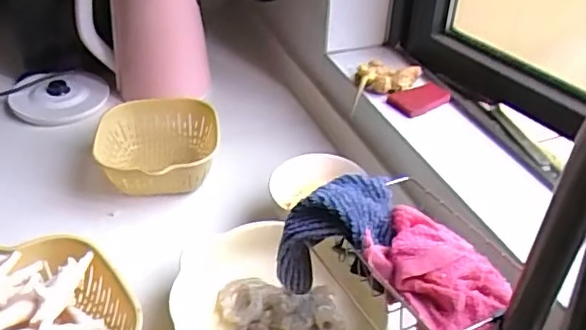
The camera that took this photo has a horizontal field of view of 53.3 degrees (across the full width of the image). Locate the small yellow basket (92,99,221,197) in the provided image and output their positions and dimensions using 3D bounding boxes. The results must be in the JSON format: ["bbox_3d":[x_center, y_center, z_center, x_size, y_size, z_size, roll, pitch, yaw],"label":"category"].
[{"bbox_3d":[-0.195,-0.008,0.842,0.168,0.101,0.181,-2,38,-4],"label":"small yellow basket"}]

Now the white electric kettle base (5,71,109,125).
[{"bbox_3d":[-0.393,-0.113,0.972,0.131,0.039,0.122,1,38,-1],"label":"white electric kettle base"}]

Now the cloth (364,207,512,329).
[{"bbox_3d":[0.117,0.092,0.492,0.093,0.032,0.118,-28,47,-32],"label":"cloth"}]

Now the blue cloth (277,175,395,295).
[{"bbox_3d":[0.043,0.066,0.564,0.098,0.119,0.089,9,39,9],"label":"blue cloth"}]

